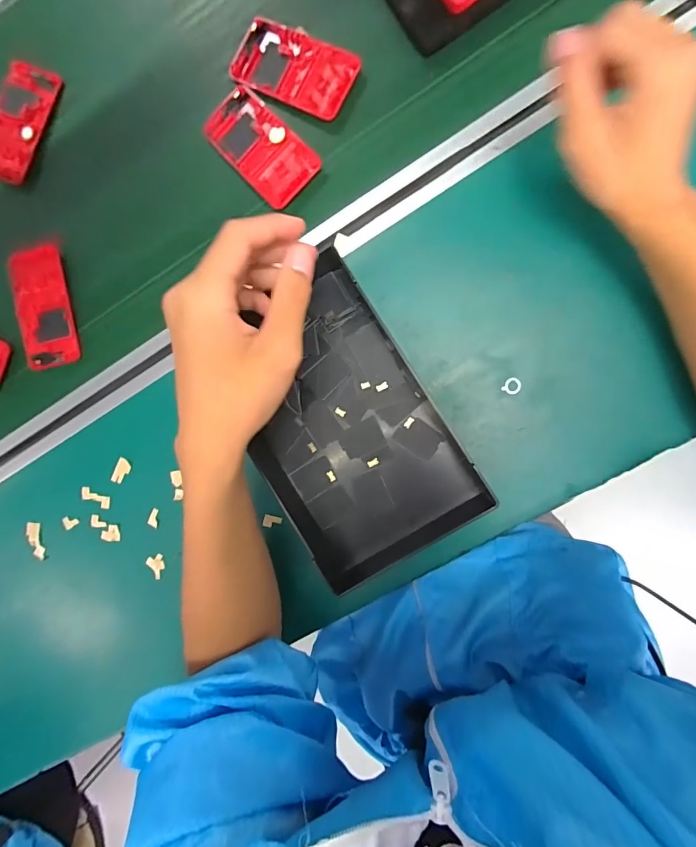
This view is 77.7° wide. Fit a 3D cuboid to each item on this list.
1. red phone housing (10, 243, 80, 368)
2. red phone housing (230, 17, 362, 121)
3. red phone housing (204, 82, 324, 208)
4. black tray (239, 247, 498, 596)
[{"bbox_3d":[-0.326,-0.125,0.462,0.061,0.010,0.129,-13,88,5],"label":"red phone housing"},{"bbox_3d":[-0.053,-0.339,0.412,0.121,0.009,0.063,29,97,7],"label":"red phone housing"},{"bbox_3d":[-0.086,-0.270,0.418,0.062,0.007,0.122,-44,85,8],"label":"red phone housing"},{"bbox_3d":[-0.007,0.008,0.408,0.174,0.022,0.264,-32,87,9],"label":"black tray"}]

